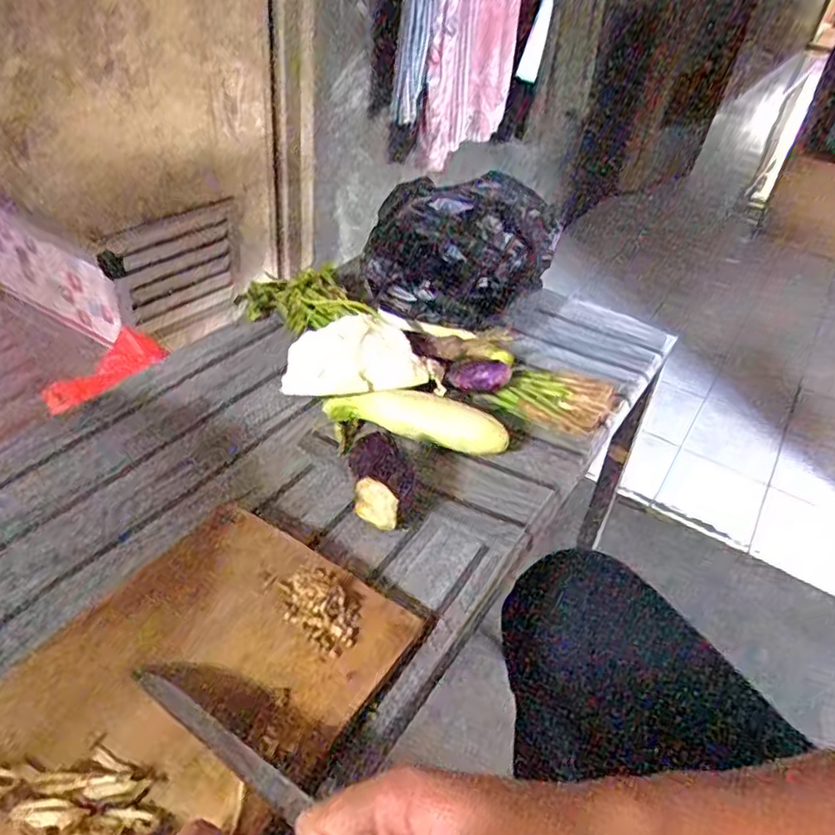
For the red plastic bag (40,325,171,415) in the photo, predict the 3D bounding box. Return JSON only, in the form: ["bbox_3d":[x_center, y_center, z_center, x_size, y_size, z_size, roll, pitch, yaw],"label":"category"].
[{"bbox_3d":[-0.333,-0.055,0.694,0.123,0.035,0.066,-24,47,-32],"label":"red plastic bag"}]

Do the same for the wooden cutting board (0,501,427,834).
[{"bbox_3d":[-0.165,0.183,0.351,0.176,0.026,0.337,26,43,24],"label":"wooden cutting board"}]

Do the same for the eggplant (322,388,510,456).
[{"bbox_3d":[0.000,-0.001,0.595,0.165,0.034,0.037,15,39,12],"label":"eggplant"}]

